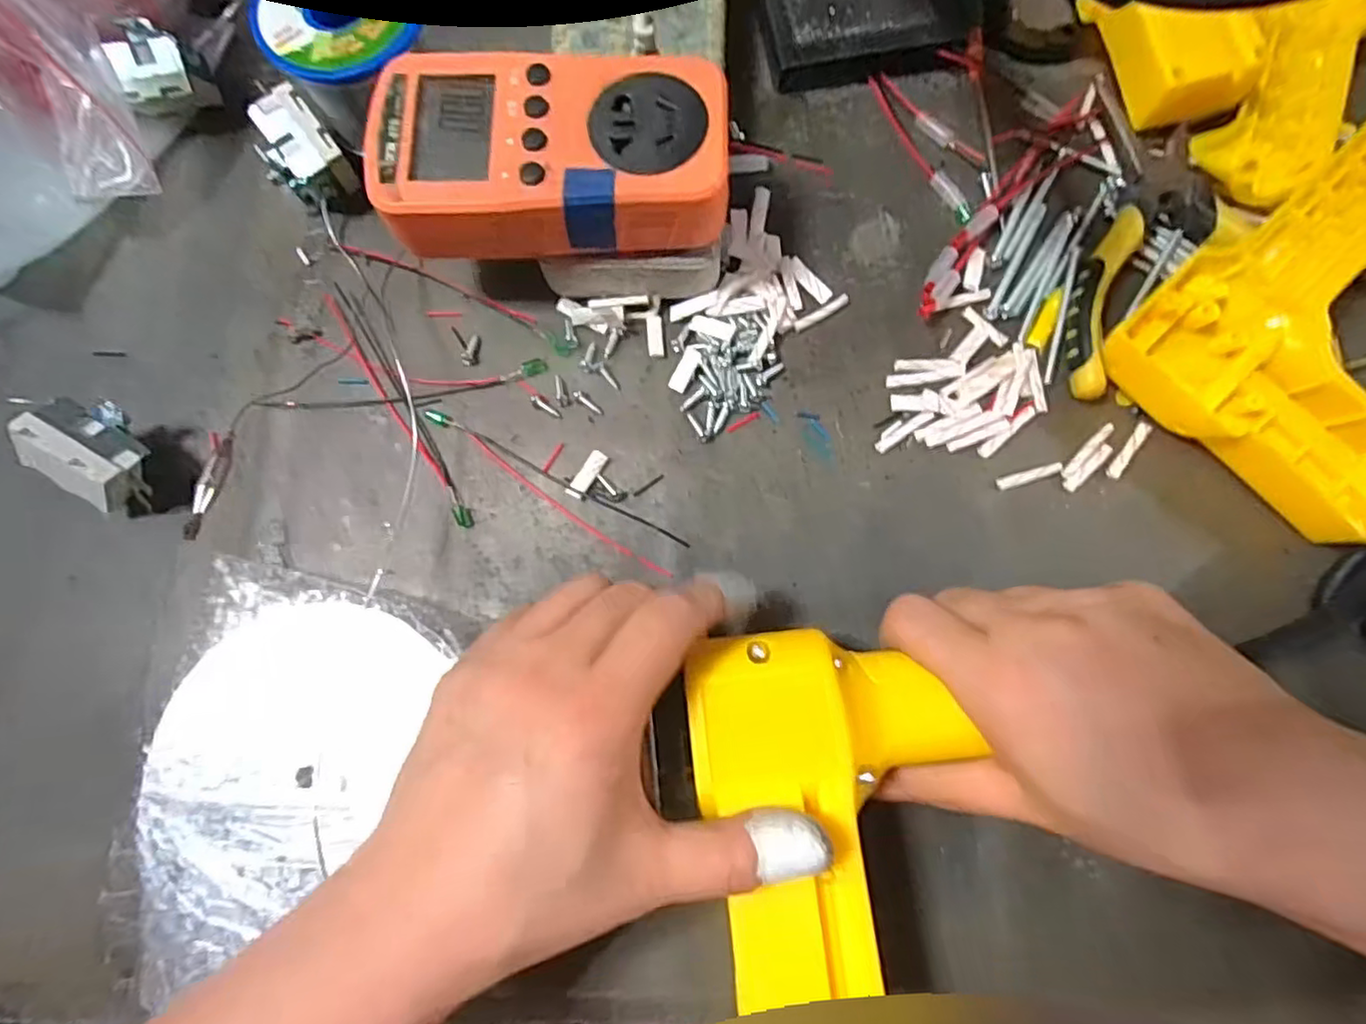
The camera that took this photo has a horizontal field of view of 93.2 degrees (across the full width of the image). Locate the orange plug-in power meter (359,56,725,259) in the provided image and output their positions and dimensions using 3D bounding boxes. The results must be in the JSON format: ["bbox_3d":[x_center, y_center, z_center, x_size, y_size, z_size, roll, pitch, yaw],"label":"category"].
[{"bbox_3d":[-0.047,-0.132,0.239,0.124,0.025,0.065,-3,79,1],"label":"orange plug-in power meter"}]

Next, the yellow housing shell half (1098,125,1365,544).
[{"bbox_3d":[0.260,-0.074,0.256,0.150,0.036,0.115,-42,81,-6],"label":"yellow housing shell half"}]

